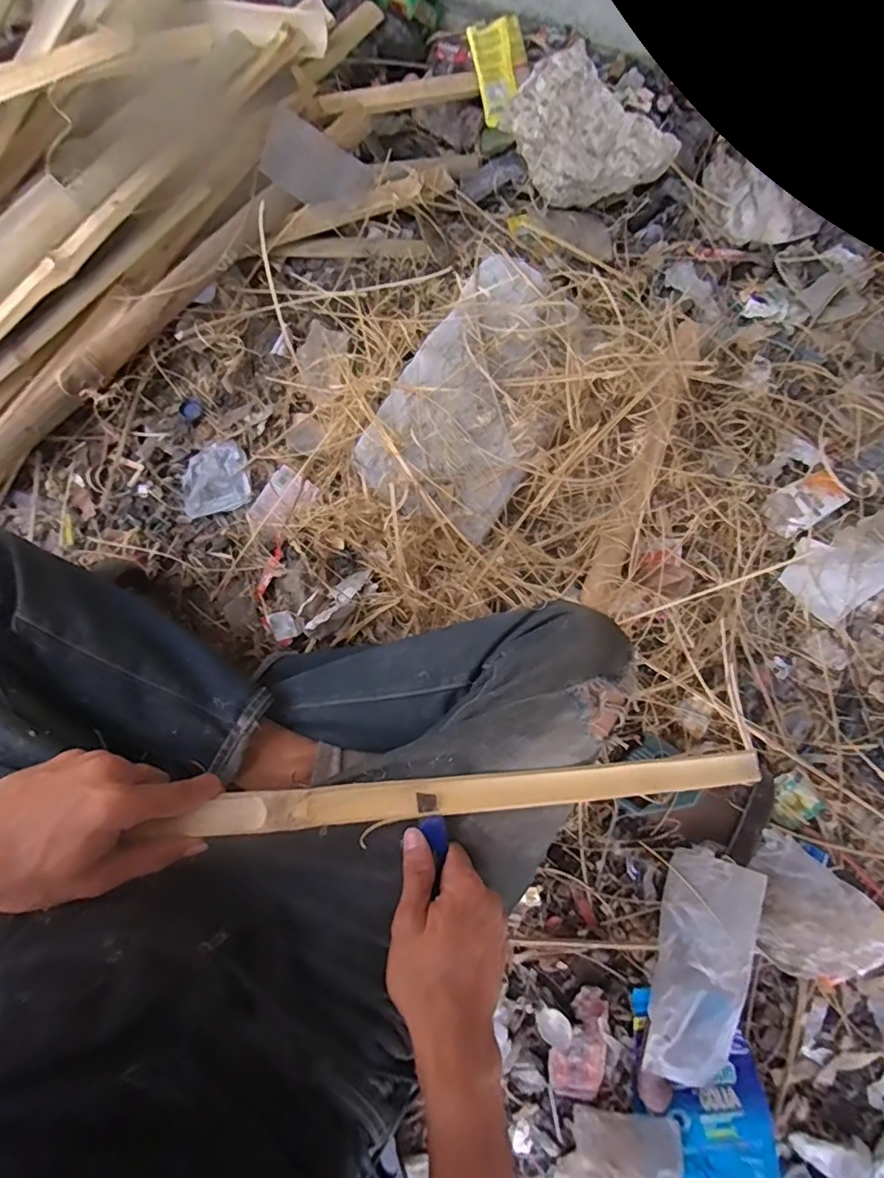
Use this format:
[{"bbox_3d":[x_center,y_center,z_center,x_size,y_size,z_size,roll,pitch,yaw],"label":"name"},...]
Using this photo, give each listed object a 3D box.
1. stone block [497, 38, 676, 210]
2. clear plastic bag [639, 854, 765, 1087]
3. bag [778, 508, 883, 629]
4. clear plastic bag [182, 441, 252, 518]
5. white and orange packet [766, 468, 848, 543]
[{"bbox_3d":[0.216,-0.669,0.818,0.225,0.108,0.157,40,78,1],"label":"stone block"},{"bbox_3d":[0.315,0.456,0.662,0.109,0.042,0.245,20,76,4],"label":"clear plastic bag"},{"bbox_3d":[0.616,-0.058,0.787,0.264,0.028,0.114,-34,78,-9],"label":"bag"},{"bbox_3d":[-0.300,-0.145,0.716,0.087,0.029,0.083,-12,76,-4],"label":"clear plastic bag"},{"bbox_3d":[0.526,-0.124,0.790,0.129,0.012,0.067,-30,83,-11],"label":"white and orange packet"}]

